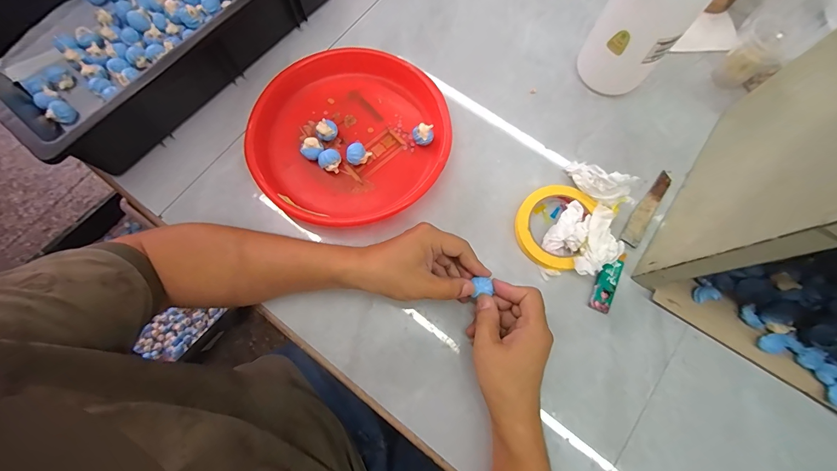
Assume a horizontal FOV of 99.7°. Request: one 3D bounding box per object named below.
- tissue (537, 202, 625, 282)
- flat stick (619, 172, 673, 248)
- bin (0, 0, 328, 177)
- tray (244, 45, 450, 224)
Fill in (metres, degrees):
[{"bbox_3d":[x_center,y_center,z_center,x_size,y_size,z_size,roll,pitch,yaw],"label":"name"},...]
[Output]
[{"bbox_3d":[0.191,0.008,0.429,0.101,0.030,0.079,-31,76,-8],"label":"tissue"},{"bbox_3d":[0.297,-0.036,0.458,0.023,0.006,0.118,34,74,10],"label":"flat stick"},{"bbox_3d":[-0.376,-0.335,0.501,0.332,0.103,0.460,40,78,11],"label":"bin"},{"bbox_3d":[-0.091,-0.134,0.471,0.243,0.039,0.250,0,74,1],"label":"tray"}]

